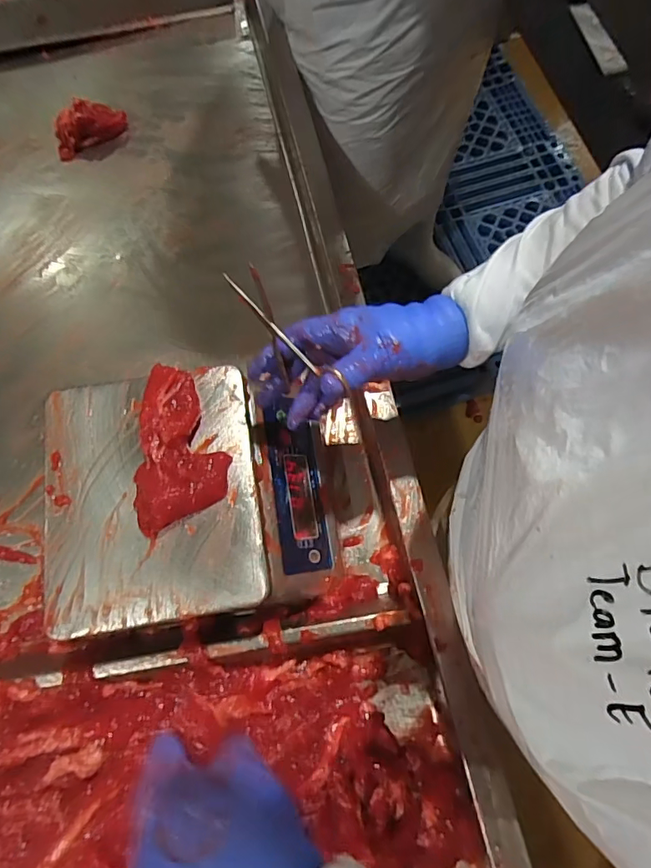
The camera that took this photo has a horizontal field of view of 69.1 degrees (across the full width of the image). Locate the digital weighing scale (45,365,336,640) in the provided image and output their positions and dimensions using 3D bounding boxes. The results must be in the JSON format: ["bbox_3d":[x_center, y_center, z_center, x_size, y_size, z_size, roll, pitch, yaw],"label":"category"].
[{"bbox_3d":[-0.126,0.063,0.475,0.242,0.112,0.220,-9,71,-2],"label":"digital weighing scale"}]

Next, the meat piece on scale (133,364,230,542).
[{"bbox_3d":[-0.128,0.010,0.425,0.079,0.022,0.148,0,71,1],"label":"meat piece on scale"}]

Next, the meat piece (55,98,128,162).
[{"bbox_3d":[-0.348,-0.451,0.692,0.109,0.045,0.041,-28,73,-8],"label":"meat piece"}]

